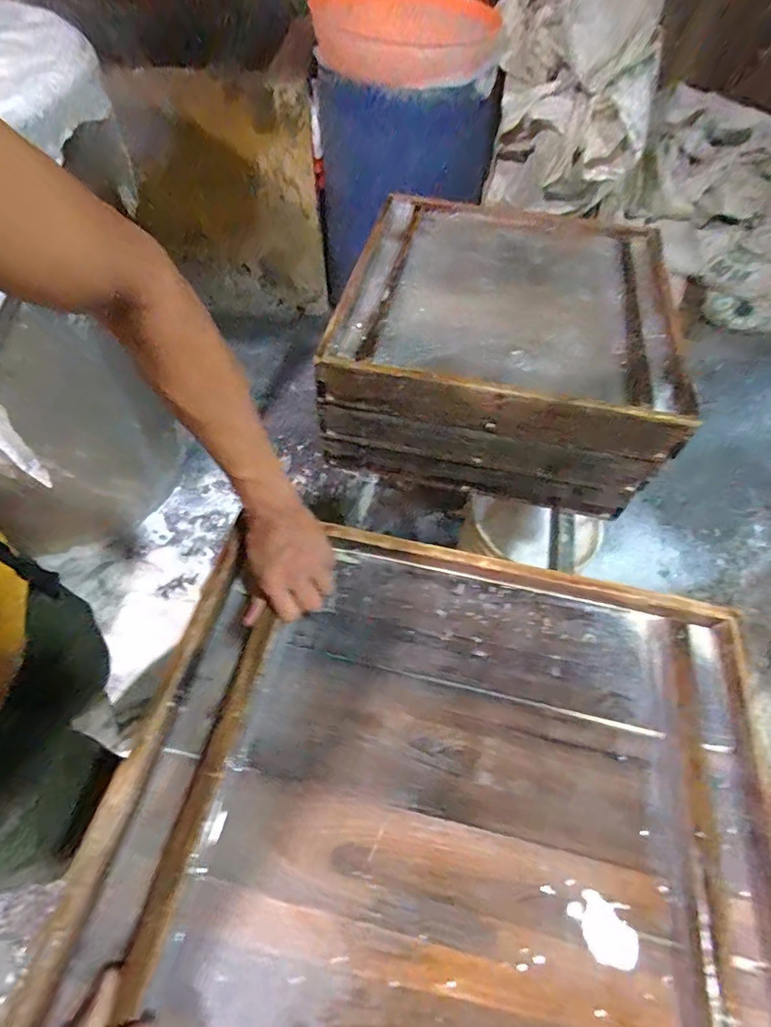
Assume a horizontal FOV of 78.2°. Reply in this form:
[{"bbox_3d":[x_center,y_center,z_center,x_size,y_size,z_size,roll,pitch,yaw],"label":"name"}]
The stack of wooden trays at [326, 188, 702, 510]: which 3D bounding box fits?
[{"bbox_3d":[0.212,-0.315,0.901,0.548,0.243,0.504,12,58,6],"label":"stack of wooden trays"}]

